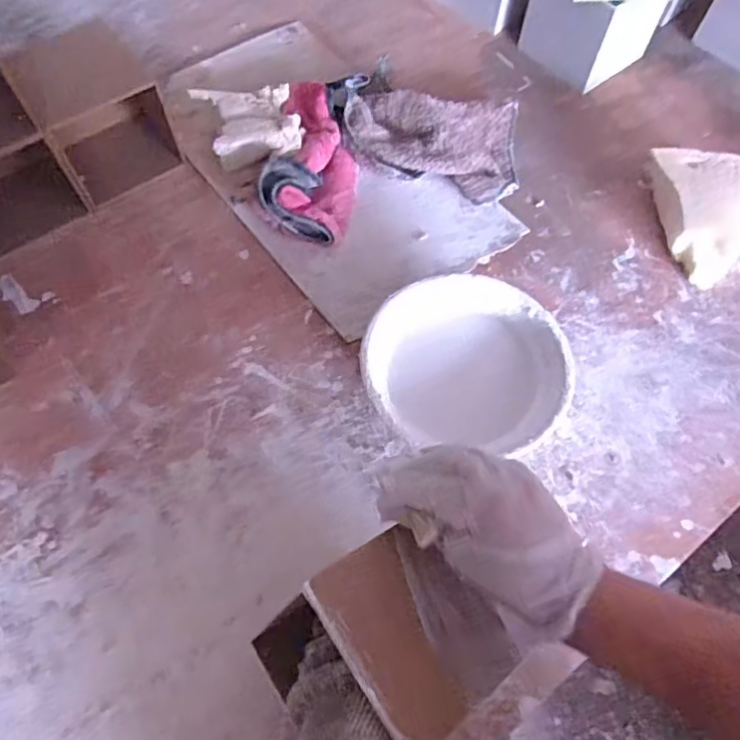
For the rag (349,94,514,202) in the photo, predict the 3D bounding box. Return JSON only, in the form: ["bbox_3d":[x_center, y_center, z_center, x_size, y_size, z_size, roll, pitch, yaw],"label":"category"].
[{"bbox_3d":[0.069,-0.244,0.644,0.184,0.031,0.129,2,65,-1],"label":"rag"}]

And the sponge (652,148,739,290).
[{"bbox_3d":[0.345,-0.157,0.608,0.091,0.046,0.143,-5,65,-5],"label":"sponge"}]

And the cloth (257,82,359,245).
[{"bbox_3d":[-0.055,-0.222,0.622,0.090,0.049,0.194,6,65,1],"label":"cloth"}]

